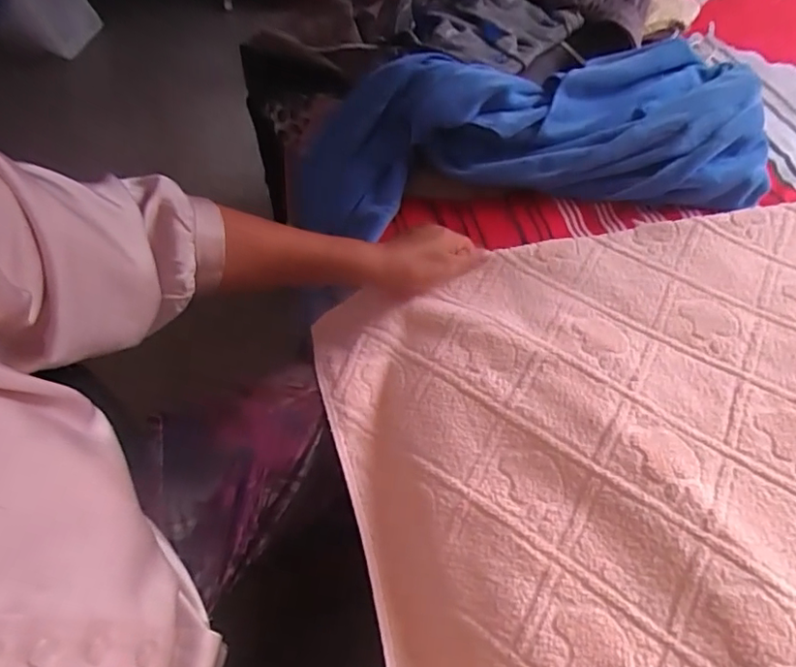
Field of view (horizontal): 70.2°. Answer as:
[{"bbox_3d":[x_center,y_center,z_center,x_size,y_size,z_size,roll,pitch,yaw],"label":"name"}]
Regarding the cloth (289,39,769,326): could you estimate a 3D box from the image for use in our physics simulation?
[{"bbox_3d":[0.142,-0.243,0.679,0.511,0.131,0.230,-1,52,1],"label":"cloth"}]

